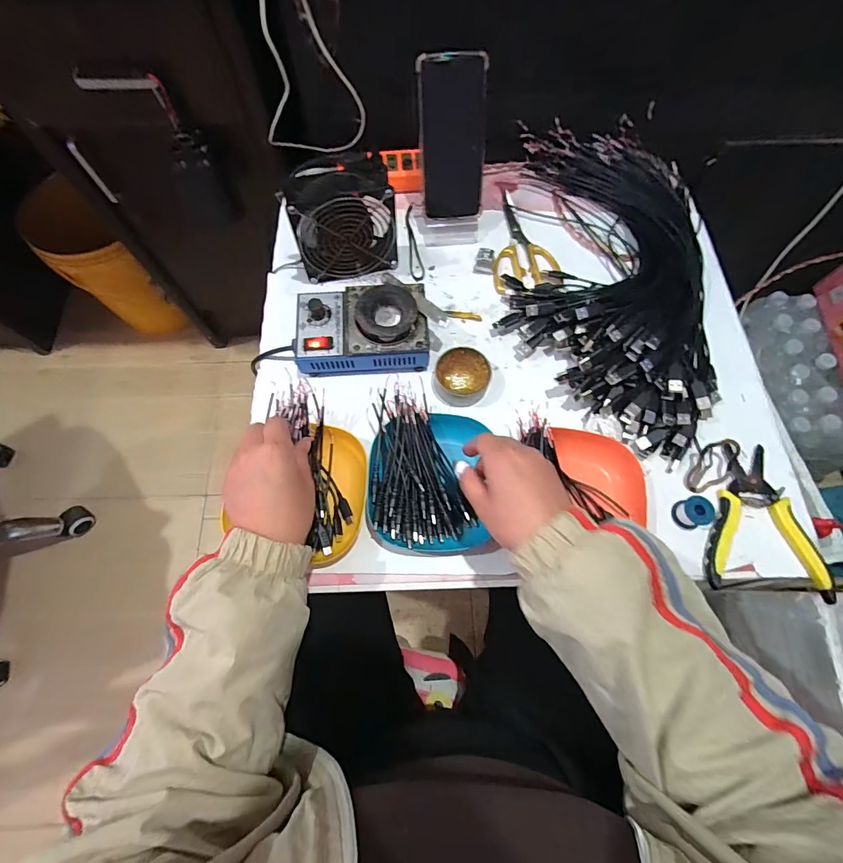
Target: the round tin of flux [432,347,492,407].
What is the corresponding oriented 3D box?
[{"bbox_3d":[0.046,-0.063,0.485,0.062,0.024,0.064,0,71,-1],"label":"round tin of flux"}]

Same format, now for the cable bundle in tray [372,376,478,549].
[{"bbox_3d":[-0.012,0.036,0.437,0.091,0.035,0.160,-16,72,-6],"label":"cable bundle in tray"}]

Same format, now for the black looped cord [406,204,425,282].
[{"bbox_3d":[-0.009,-0.258,0.571,0.019,0.009,0.125,-3,71,-2],"label":"black looped cord"}]

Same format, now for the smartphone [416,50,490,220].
[{"bbox_3d":[0.038,-0.351,0.510,0.078,0.164,0.005,-2,38,-1],"label":"smartphone"}]

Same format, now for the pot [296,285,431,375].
[{"bbox_3d":[-0.068,-0.118,0.485,0.150,0.062,0.110,-5,71,-3],"label":"pot"}]

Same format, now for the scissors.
[{"bbox_3d":[0.140,-0.263,0.570,0.086,0.013,0.174,0,71,-1],"label":"scissors"}]

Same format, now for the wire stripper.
[{"bbox_3d":[0.350,0.087,0.436,0.113,0.020,0.151,7,71,1],"label":"wire stripper"}]

